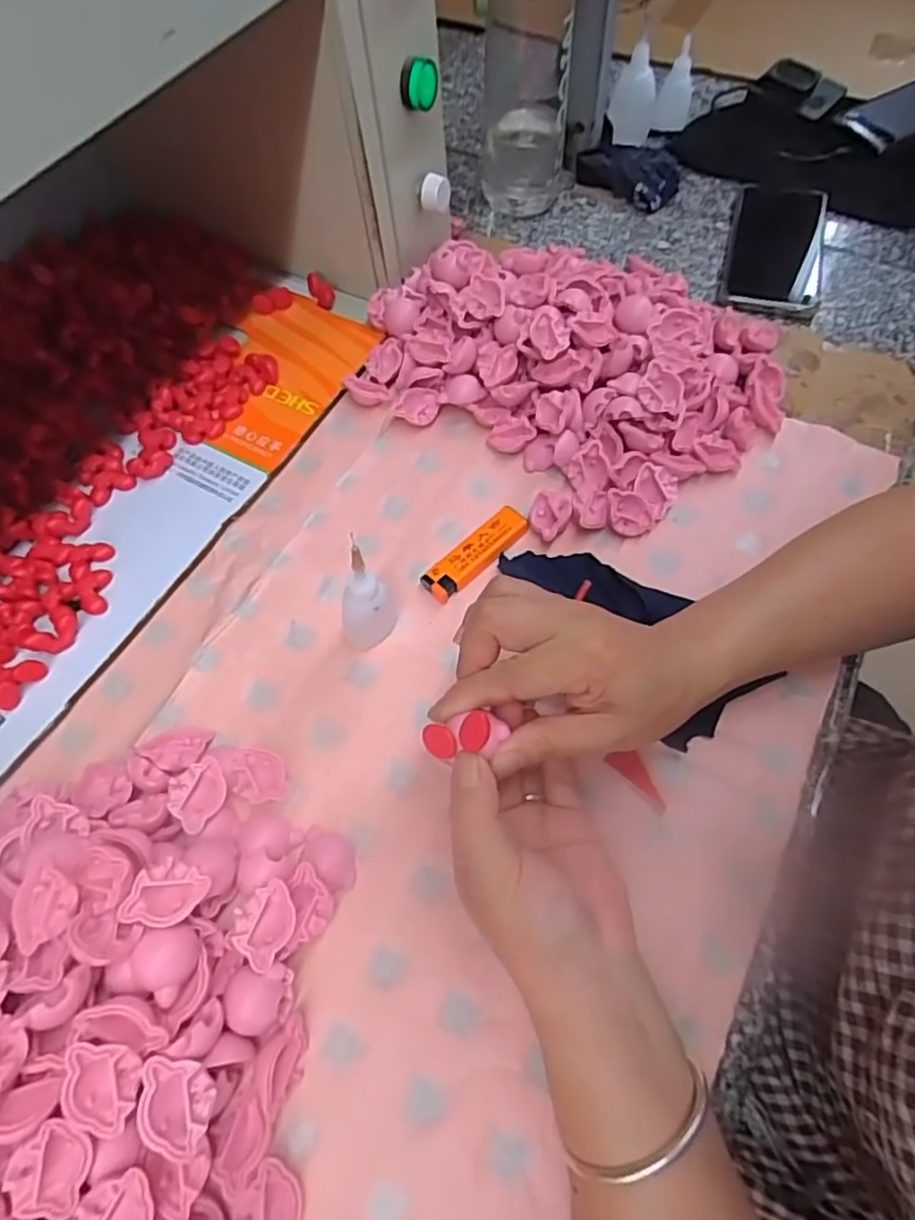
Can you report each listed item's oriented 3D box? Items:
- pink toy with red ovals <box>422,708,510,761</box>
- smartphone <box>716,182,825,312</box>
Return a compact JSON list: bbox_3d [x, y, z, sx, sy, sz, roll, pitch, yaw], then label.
[{"bbox_3d":[0.002,0.055,0.277,0.036,0.014,0.017,-13,62,11],"label":"pink toy with red ovals"},{"bbox_3d":[0.282,-0.320,0.554,0.080,0.015,0.157,14,63,9],"label":"smartphone"}]

